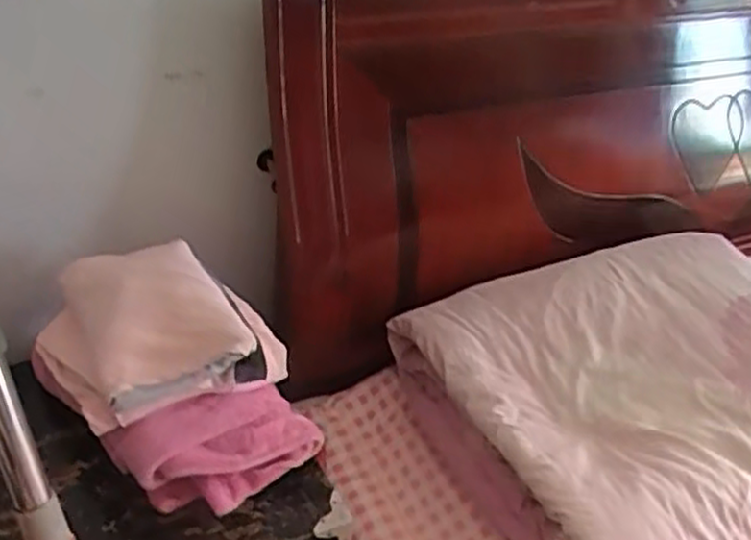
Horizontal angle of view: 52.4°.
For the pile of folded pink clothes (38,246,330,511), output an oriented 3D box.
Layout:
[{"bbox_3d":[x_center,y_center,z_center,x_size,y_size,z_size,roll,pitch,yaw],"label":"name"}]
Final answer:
[{"bbox_3d":[-0.239,0.112,0.931,0.235,0.204,0.285,-23,42,-35],"label":"pile of folded pink clothes"}]

